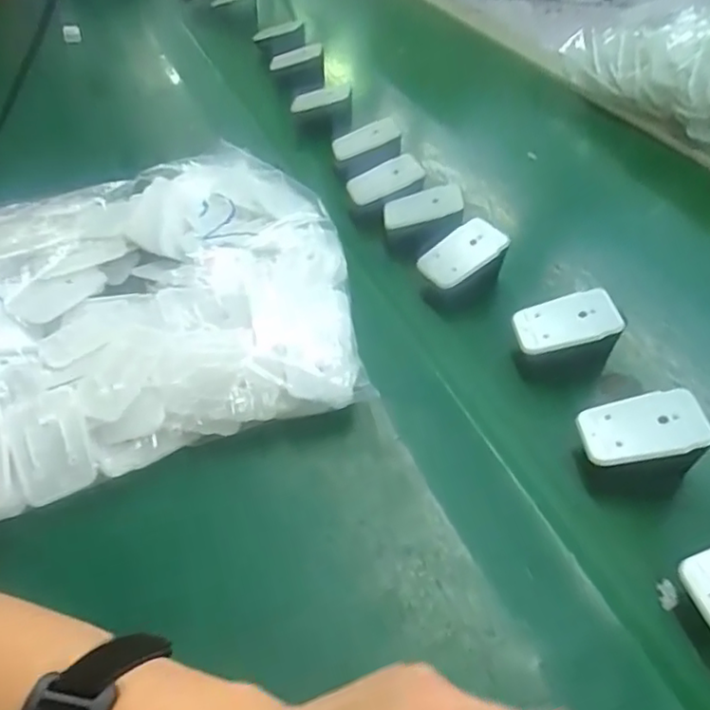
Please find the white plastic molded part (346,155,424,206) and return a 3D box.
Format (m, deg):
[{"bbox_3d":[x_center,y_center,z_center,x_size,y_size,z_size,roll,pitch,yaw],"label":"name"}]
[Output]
[{"bbox_3d":[0.027,-0.163,0.585,0.070,0.010,0.029,-19,84,17],"label":"white plastic molded part"}]

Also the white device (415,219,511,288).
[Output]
[{"bbox_3d":[0.083,-0.079,0.486,0.064,0.010,0.036,-38,71,5],"label":"white device"}]

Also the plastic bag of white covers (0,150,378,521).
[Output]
[{"bbox_3d":[-0.159,-0.042,0.456,0.305,0.049,0.287,-17,47,-15],"label":"plastic bag of white covers"}]

